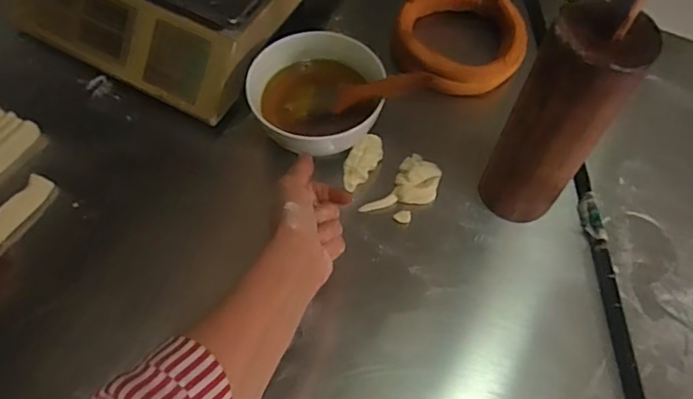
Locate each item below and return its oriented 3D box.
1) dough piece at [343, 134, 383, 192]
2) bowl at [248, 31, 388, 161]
[{"bbox_3d":[0.017,-0.041,0.607,0.030,0.012,0.065,29,78,14],"label":"dough piece"},{"bbox_3d":[-0.033,-0.115,0.609,0.140,0.060,0.132,-3,61,-3],"label":"bowl"}]

